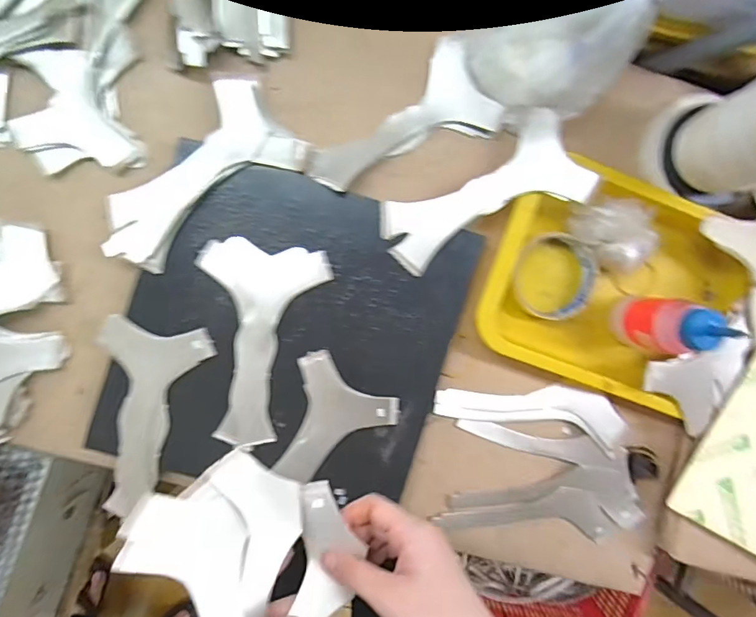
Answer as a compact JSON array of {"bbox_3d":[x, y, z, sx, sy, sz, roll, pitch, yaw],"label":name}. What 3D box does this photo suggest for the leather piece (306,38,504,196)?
[{"bbox_3d":[0.023,-0.171,0.462,0.184,0.033,0.093,-34,95,0],"label":"leather piece"}]

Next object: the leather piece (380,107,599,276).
[{"bbox_3d":[0.096,-0.103,0.446,0.186,0.020,0.086,-29,95,-1],"label":"leather piece"}]

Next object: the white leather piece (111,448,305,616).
[{"bbox_3d":[-0.105,0.151,0.323,0.108,0.012,0.101,25,61,22],"label":"white leather piece"}]

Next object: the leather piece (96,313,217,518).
[{"bbox_3d":[-0.230,0.095,0.447,0.094,0.006,0.183,24,92,-7],"label":"leather piece"}]

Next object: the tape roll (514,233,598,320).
[{"bbox_3d":[0.174,-0.032,0.475,0.083,0.029,0.084,0,94,-3],"label":"tape roll"}]

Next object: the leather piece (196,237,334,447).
[{"bbox_3d":[-0.116,0.034,0.453,0.111,0.009,0.188,9,94,-4],"label":"leather piece"}]

